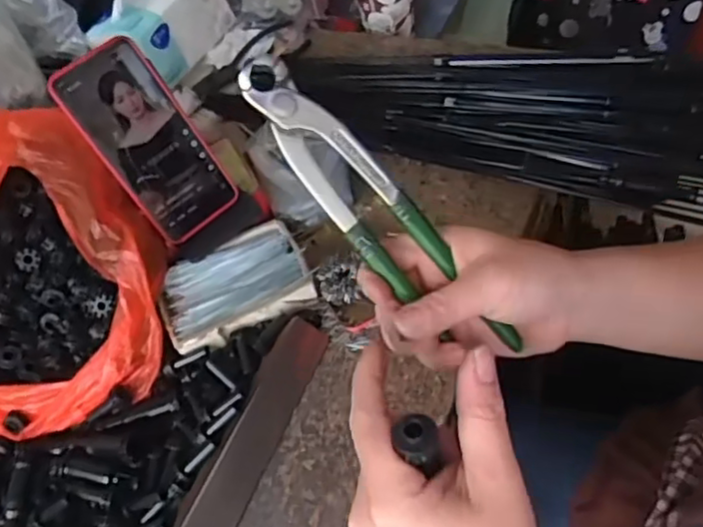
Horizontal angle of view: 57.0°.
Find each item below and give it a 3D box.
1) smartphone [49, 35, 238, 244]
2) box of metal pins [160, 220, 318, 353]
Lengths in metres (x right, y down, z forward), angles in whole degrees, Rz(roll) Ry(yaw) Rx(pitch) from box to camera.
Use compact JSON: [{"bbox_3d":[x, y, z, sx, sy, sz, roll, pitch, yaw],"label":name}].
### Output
[{"bbox_3d":[-0.168,-0.101,0.538,0.078,0.161,0.007,-40,23,-17],"label":"smartphone"},{"bbox_3d":[-0.102,0.018,0.556,0.122,0.023,0.082,-28,53,-8],"label":"box of metal pins"}]

